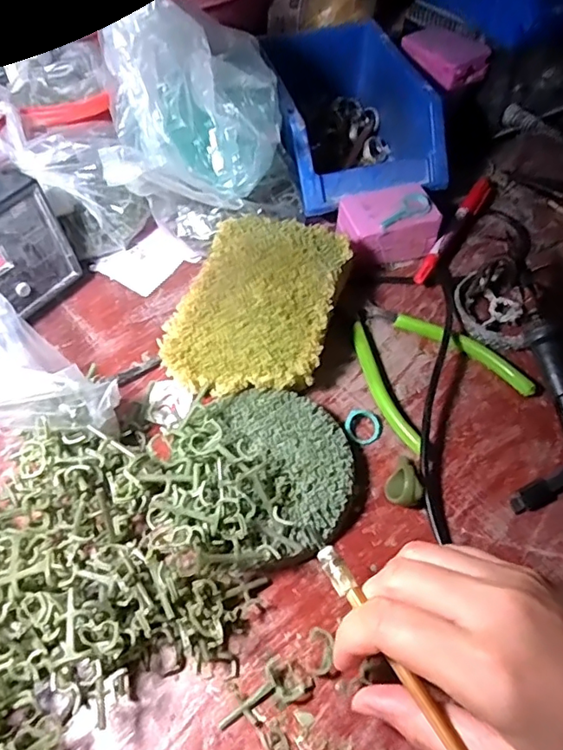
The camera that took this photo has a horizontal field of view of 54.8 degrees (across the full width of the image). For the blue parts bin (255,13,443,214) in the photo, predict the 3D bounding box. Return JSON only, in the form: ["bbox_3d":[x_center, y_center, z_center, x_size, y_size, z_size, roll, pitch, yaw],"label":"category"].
[{"bbox_3d":[0.055,-0.222,0.463,0.121,0.072,0.195,-9,57,-7],"label":"blue parts bin"}]

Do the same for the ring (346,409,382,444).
[{"bbox_3d":[0.052,0.032,0.342,0.022,0.008,0.022,0,56,-1],"label":"ring"}]

